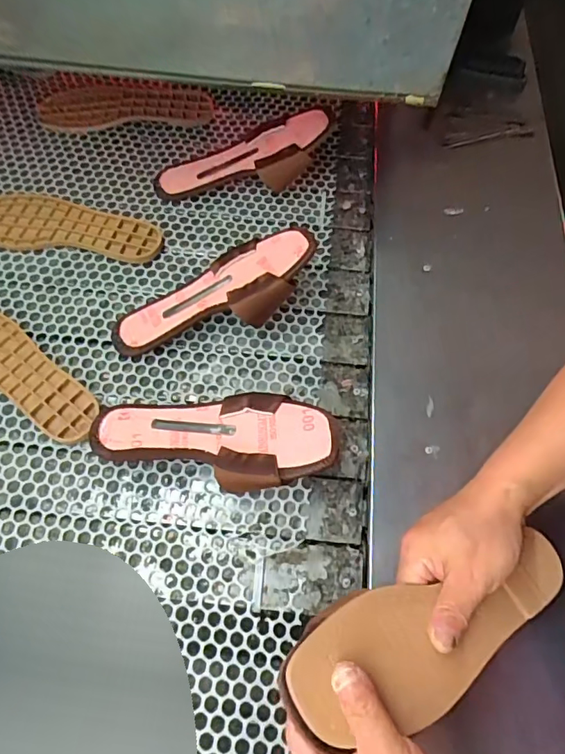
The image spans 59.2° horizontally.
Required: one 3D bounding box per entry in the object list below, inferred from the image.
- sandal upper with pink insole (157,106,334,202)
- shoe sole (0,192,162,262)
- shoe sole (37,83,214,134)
[{"bbox_3d":[-0.050,-0.287,0.657,0.245,0.051,0.101,-15,66,8],"label":"sandal upper with pink insole"},{"bbox_3d":[-0.272,-0.193,0.629,0.239,0.012,0.087,9,66,1],"label":"shoe sole"},{"bbox_3d":[-0.225,-0.386,0.711,0.243,0.022,0.075,2,66,-1],"label":"shoe sole"}]

